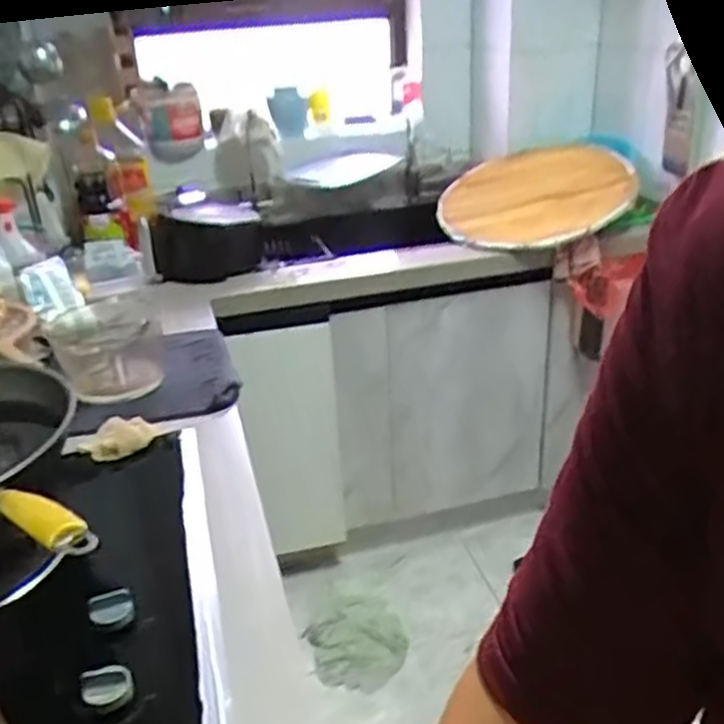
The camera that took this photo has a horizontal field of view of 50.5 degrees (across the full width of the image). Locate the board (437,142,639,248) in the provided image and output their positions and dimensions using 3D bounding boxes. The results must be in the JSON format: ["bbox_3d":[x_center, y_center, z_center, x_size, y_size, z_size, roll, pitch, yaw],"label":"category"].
[{"bbox_3d":[0.420,-0.412,1.862,0.445,0.028,0.428,-4,42,15],"label":"board"}]

